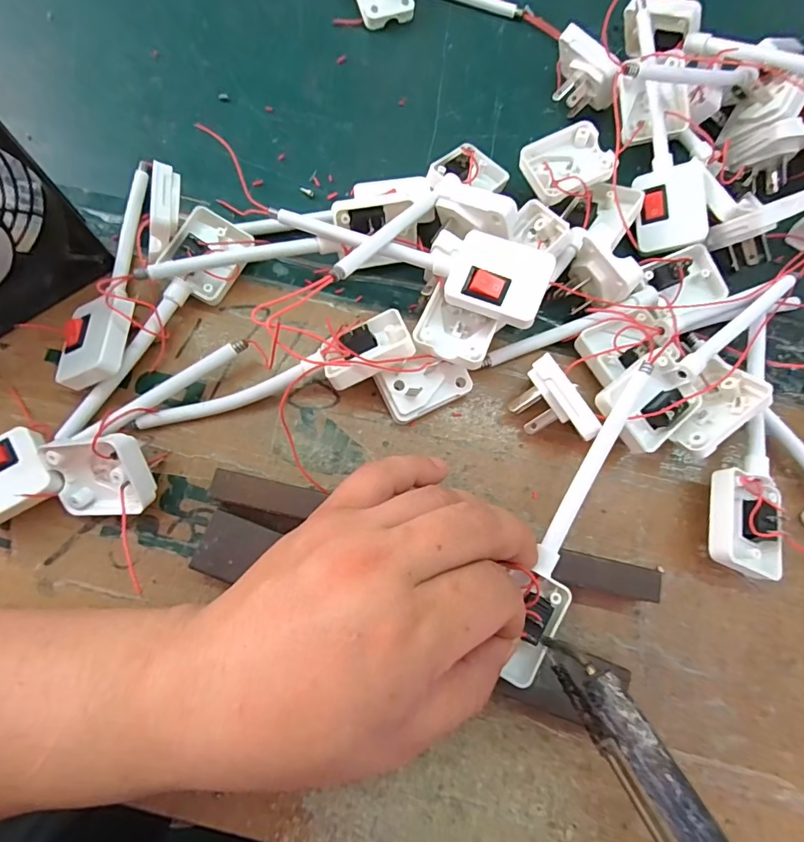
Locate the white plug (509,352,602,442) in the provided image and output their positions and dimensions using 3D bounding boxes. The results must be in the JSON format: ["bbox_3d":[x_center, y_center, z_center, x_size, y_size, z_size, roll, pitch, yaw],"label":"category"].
[{"bbox_3d":[0.076,-0.005,0.242,0.024,0.037,0.045,-25,75,-9],"label":"white plug"}]

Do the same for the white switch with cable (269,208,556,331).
[{"bbox_3d":[0.001,-0.089,0.246,0.150,0.015,0.040,21,73,18],"label":"white switch with cable"}]

